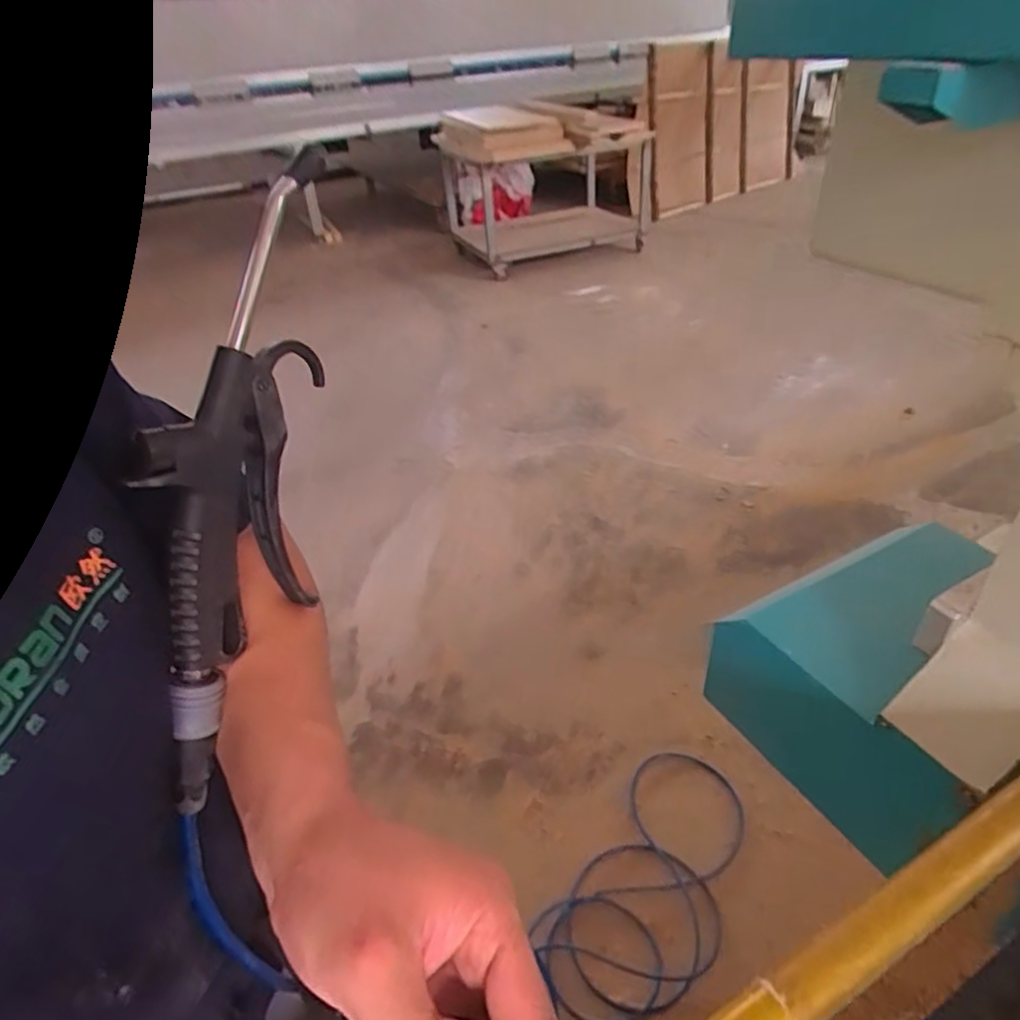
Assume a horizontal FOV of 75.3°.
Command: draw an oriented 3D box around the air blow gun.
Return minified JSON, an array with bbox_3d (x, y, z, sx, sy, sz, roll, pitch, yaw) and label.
[{"bbox_3d":[-0.129,-0.015,0.306,0.021,0.305,0.081,11,2,23],"label":"air blow gun"}]

